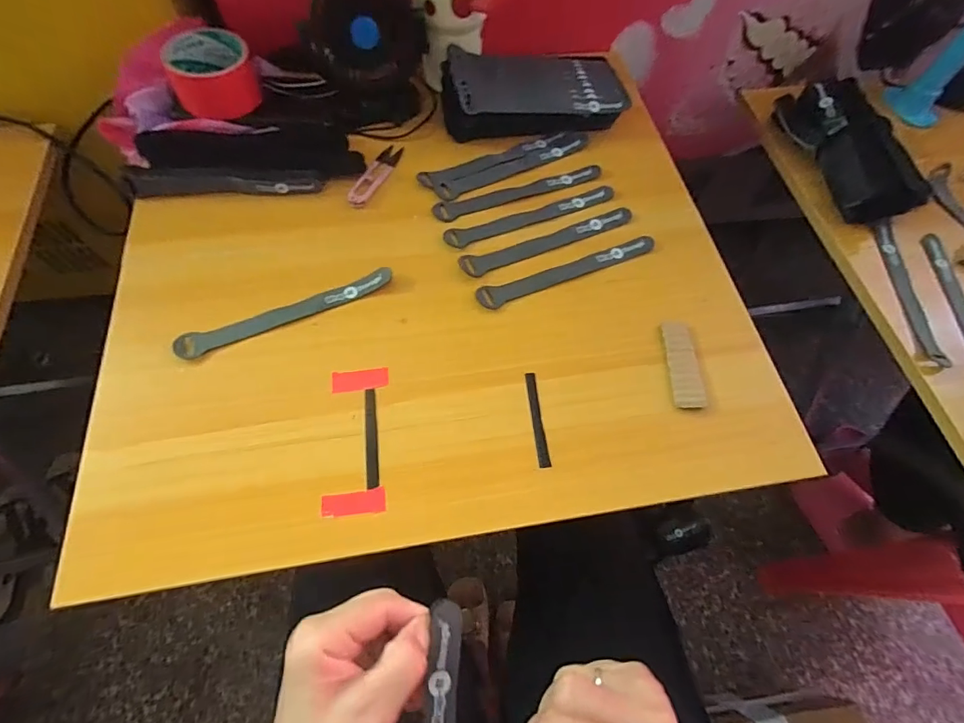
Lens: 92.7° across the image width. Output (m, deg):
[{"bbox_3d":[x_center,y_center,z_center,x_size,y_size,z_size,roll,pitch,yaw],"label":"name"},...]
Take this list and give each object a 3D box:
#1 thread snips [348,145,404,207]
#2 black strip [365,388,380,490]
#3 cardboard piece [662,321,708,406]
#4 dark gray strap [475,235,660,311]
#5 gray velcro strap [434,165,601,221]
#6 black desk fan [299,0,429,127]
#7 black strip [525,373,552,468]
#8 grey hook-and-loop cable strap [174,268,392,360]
[{"bbox_3d":[-0.114,-0.203,0.499,0.024,0.005,0.097,25,65,10],"label":"thread snips"},{"bbox_3d":[-0.091,0.061,0.379,0.010,0.004,0.085,-6,64,-5],"label":"black strip"},{"bbox_3d":[0.180,0.000,0.411,0.026,0.006,0.085,-1,64,6],"label":"cardboard piece"},{"bbox_3d":[0.087,-0.089,0.459,0.193,0.011,0.022,-21,66,-12],"label":"dark gray strap"},{"bbox_3d":[0.042,-0.184,0.503,0.193,0.004,0.025,-18,66,-11],"label":"gray velcro strap"},{"bbox_3d":[-0.120,-0.330,0.490,0.122,0.120,0.059,-12,65,-8],"label":"black desk fan"},{"bbox_3d":[0.047,0.048,0.392,0.009,0.004,0.083,-5,64,-5],"label":"black strip"},{"bbox_3d":[-0.178,-0.047,0.424,0.195,0.009,0.023,-23,67,-13],"label":"grey hook-and-loop cable strap"}]

